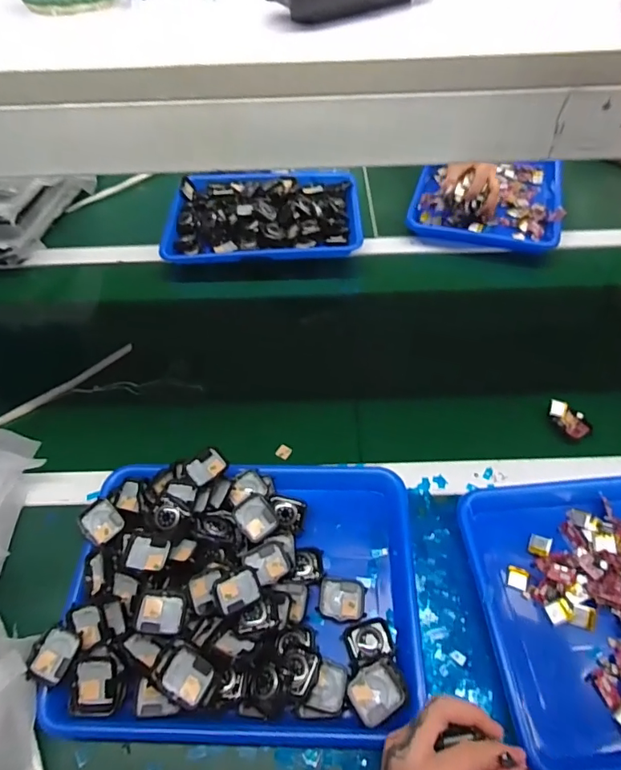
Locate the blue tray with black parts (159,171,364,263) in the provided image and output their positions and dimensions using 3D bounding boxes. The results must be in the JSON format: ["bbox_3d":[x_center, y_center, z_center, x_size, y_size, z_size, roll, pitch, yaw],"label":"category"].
[{"bbox_3d":[-0.080,-0.299,0.839,0.328,0.050,0.230,-2,53,2],"label":"blue tray with black parts"}]

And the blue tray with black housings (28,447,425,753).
[{"bbox_3d":[-0.066,0.192,0.464,0.326,0.058,0.247,1,53,4],"label":"blue tray with black housings"}]

